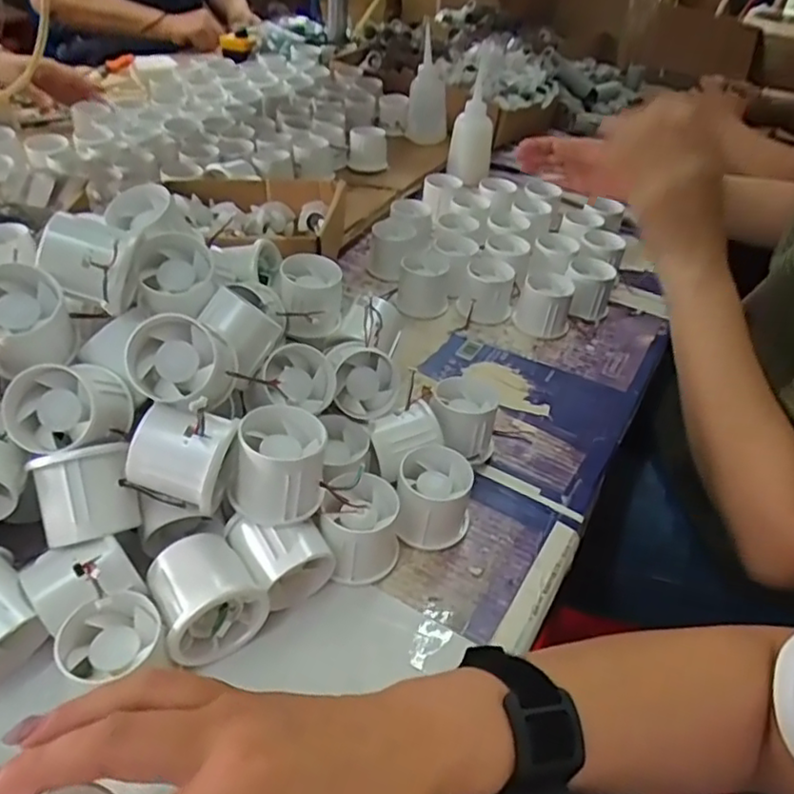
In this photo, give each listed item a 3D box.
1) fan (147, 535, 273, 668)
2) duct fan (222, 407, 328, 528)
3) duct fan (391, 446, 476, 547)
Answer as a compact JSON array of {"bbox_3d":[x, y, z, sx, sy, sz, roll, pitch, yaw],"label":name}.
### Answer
[{"bbox_3d":[-0.110,0.115,0.371,0.055,0.043,0.054,-18,46,-27],"label":"fan"},{"bbox_3d":[-0.072,0.044,0.389,0.056,0.060,0.058,4,40,-4],"label":"duct fan"},{"bbox_3d":[0.026,0.071,0.448,0.051,0.051,0.049,10,40,4],"label":"duct fan"}]

